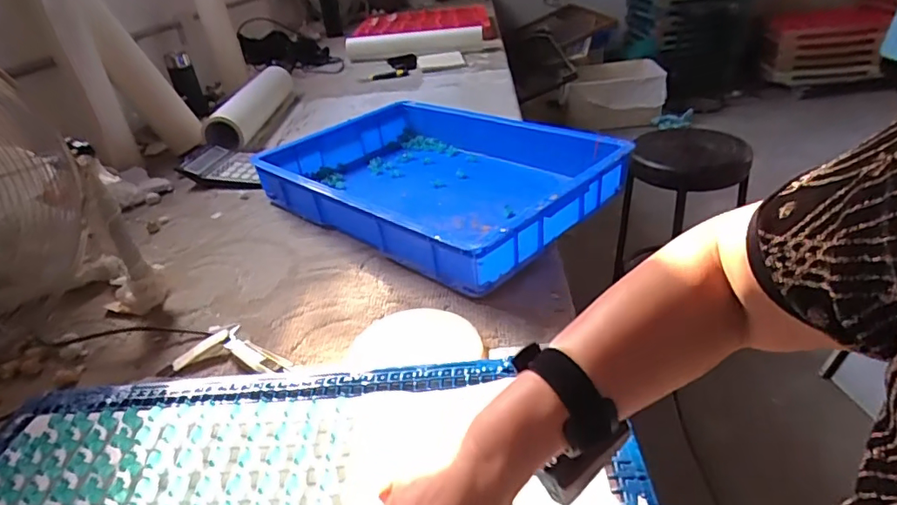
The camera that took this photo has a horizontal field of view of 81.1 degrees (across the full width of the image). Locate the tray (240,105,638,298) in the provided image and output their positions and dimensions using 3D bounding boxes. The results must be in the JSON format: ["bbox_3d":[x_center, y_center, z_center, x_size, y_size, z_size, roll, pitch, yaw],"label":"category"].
[{"bbox_3d":[-0.041,-0.151,0.953,0.600,0.089,0.406,23,43,40],"label":"tray"}]

